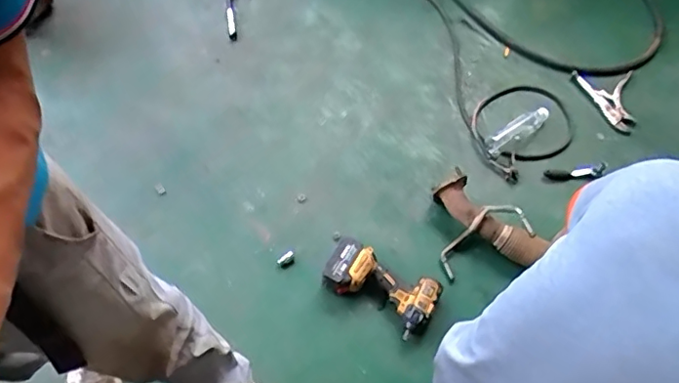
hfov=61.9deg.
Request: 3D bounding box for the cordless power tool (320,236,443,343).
[{"bbox_3d":[0.095,0.204,1.265,0.255,0.072,0.144,34,64,16],"label":"cordless power tool"}]

